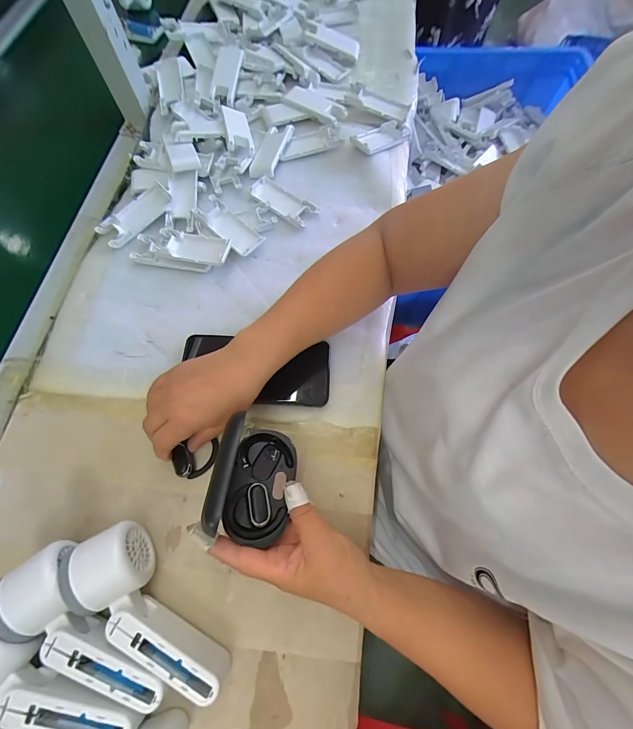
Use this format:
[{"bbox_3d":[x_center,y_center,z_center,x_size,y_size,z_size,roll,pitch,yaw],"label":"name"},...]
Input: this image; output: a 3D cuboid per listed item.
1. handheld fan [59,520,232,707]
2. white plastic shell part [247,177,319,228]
[{"bbox_3d":[-0.149,0.213,0.286,0.061,0.050,0.164,-39,74,-14],"label":"handheld fan"},{"bbox_3d":[-0.048,-0.230,0.474,0.103,0.013,0.042,38,73,12],"label":"white plastic shell part"}]

